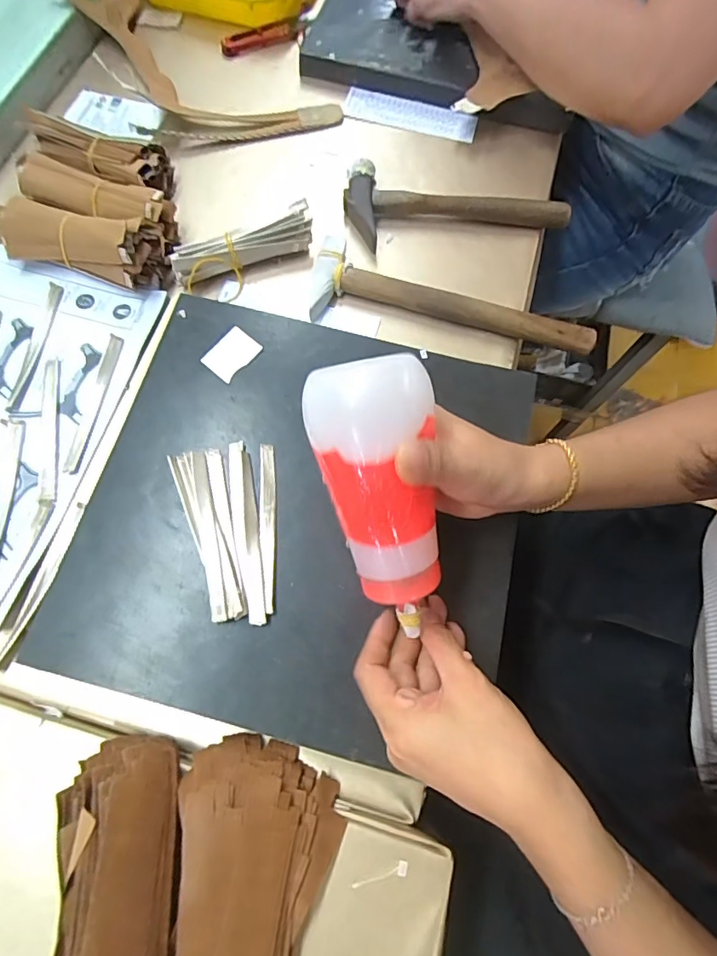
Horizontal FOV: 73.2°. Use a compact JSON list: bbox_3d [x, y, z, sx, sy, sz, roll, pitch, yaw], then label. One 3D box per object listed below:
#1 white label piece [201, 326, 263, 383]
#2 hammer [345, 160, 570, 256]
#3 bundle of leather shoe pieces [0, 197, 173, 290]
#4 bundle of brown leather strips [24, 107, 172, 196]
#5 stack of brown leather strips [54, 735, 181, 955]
[{"bbox_3d":[-0.102,-0.101,0.389,0.031,0.004,0.042,38,73,11],"label":"white label piece"},{"bbox_3d":[0.092,-0.242,0.456,0.213,0.027,0.080,9,70,1],"label":"hammer"},{"bbox_3d":[-0.235,-0.203,0.414,0.136,0.049,0.050,16,70,3],"label":"bundle of leather shoe pieces"},{"bbox_3d":[-0.246,-0.296,0.451,0.138,0.040,0.052,16,70,3],"label":"bundle of brown leather strips"},{"bbox_3d":[-0.133,0.222,0.264,0.063,0.051,0.138,-5,71,-4],"label":"stack of brown leather strips"}]

